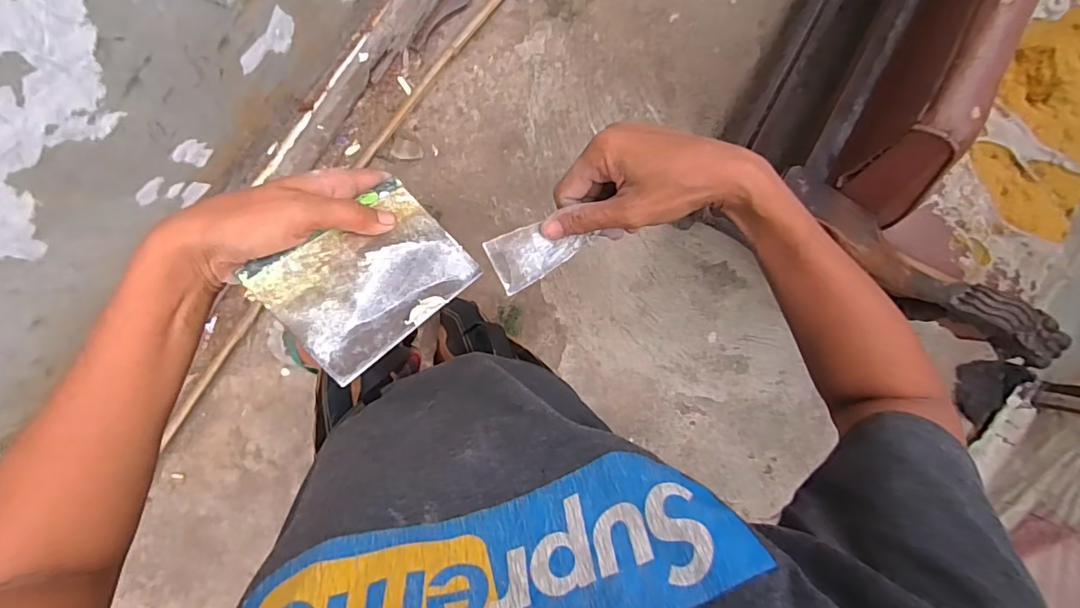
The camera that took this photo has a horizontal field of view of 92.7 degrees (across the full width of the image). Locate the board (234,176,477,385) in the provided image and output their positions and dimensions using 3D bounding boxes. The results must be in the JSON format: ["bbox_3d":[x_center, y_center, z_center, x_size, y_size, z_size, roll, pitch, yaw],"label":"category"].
[{"bbox_3d":[-0.103,-0.019,0.316,0.084,0.006,0.116,46,57,1],"label":"board"}]

